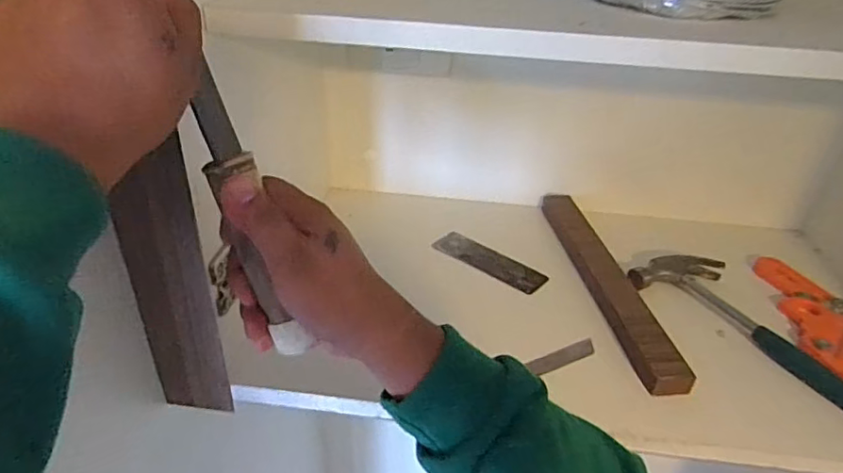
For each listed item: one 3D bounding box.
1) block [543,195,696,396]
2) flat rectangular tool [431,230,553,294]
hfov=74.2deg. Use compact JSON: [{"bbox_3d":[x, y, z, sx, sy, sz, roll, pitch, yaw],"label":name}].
[{"bbox_3d":[0.186,0.038,0.582,0.035,0.026,0.301,-1,33,-7],"label":"block"},{"bbox_3d":[0.073,0.026,0.615,0.131,0.009,0.044,29,39,34],"label":"flat rectangular tool"}]

